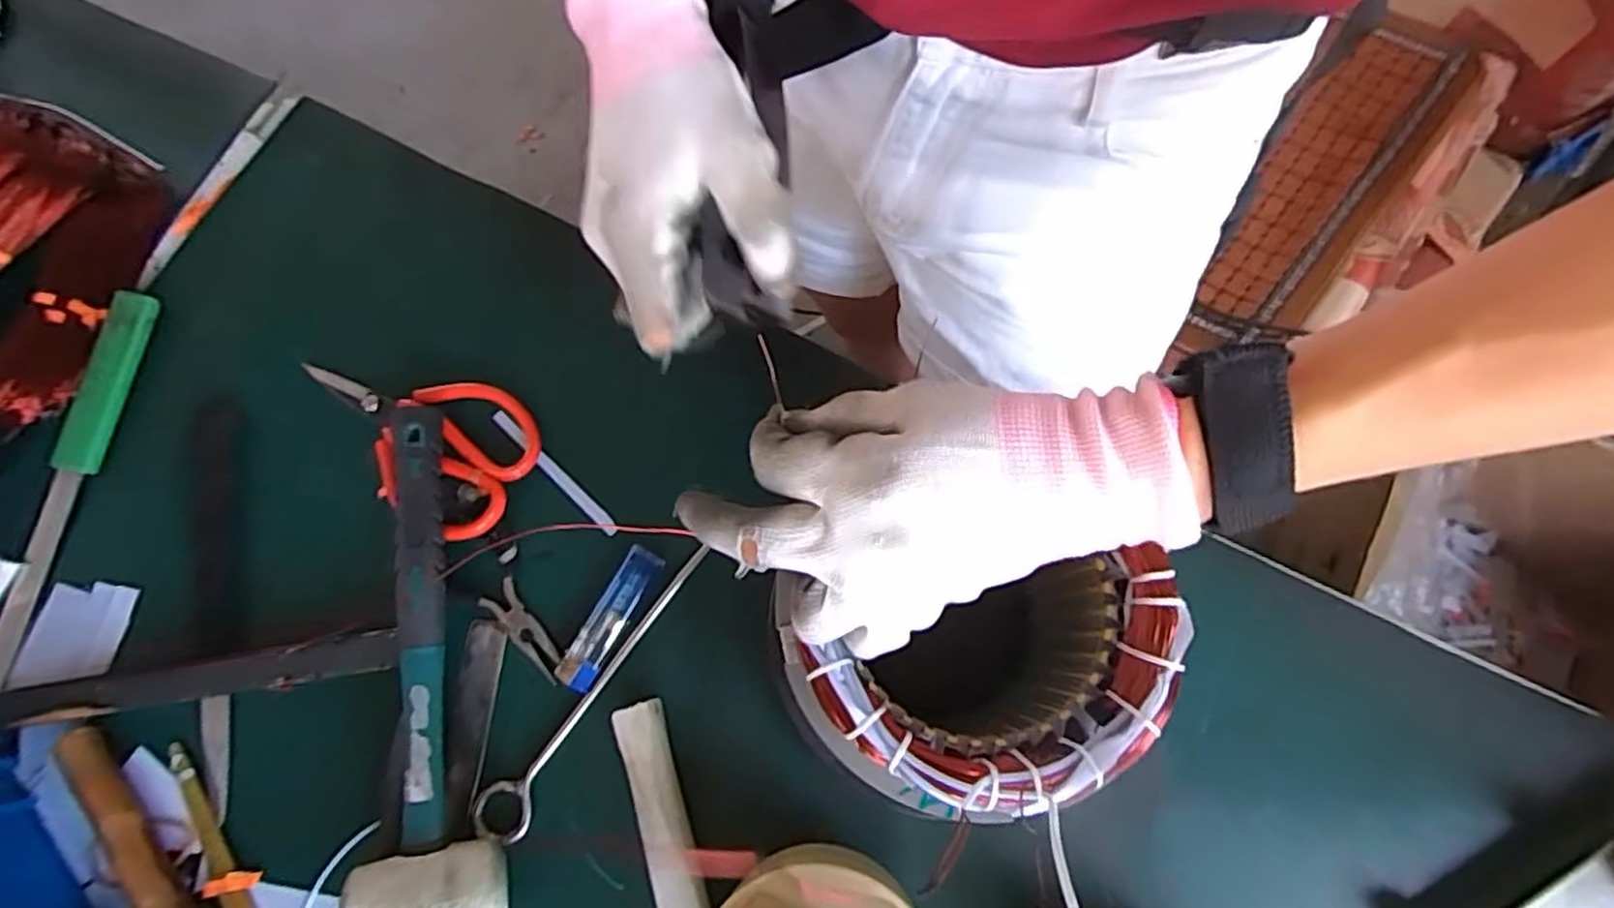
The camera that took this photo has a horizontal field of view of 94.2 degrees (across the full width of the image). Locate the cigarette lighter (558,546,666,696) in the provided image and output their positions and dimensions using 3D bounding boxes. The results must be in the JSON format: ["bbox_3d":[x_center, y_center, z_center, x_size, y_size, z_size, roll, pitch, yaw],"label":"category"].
[{"bbox_3d":[-0.114,0.094,0.432,0.021,0.008,0.086,28,78,8],"label":"cigarette lighter"}]

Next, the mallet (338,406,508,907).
[{"bbox_3d":[-0.217,0.112,0.405,0.063,0.057,0.283,-15,76,-3],"label":"mallet"}]

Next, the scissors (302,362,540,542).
[{"bbox_3d":[-0.240,-0.018,0.459,0.152,0.014,0.089,29,78,8],"label":"scissors"}]

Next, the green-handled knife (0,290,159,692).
[{"bbox_3d":[-0.454,0.015,0.457,0.030,0.010,0.245,8,76,3],"label":"green-handled knife"}]

